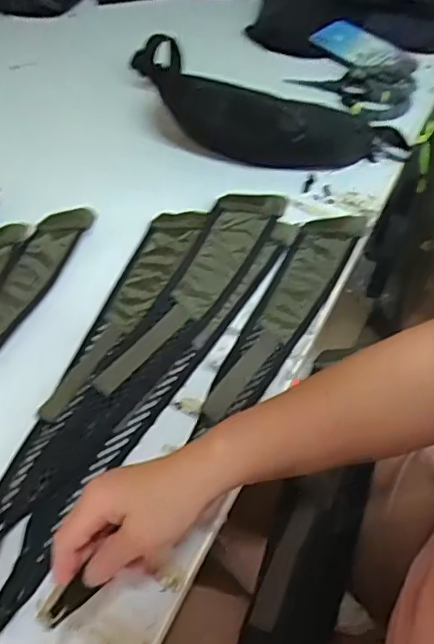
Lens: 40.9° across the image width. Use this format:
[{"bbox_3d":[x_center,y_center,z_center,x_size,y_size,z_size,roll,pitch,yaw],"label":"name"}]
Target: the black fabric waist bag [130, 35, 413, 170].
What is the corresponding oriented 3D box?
[{"bbox_3d":[0.038,-0.287,0.810,0.430,0.082,0.159,28,49,12],"label":"black fabric waist bag"}]

